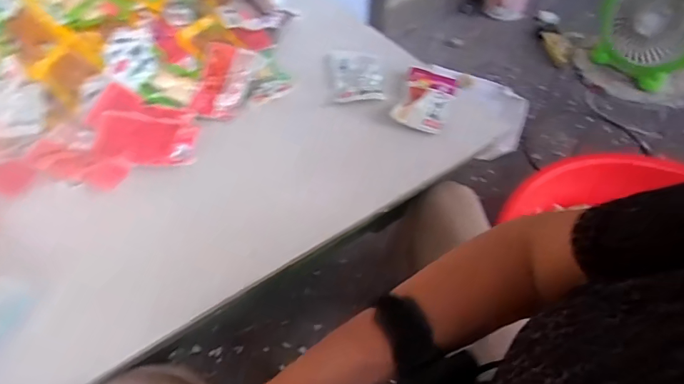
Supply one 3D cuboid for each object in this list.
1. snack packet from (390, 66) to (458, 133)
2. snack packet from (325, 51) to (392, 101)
[{"bbox_3d":[0.129,-0.146,0.695,0.080,0.013,0.128,15,51,13],"label":"snack packet"},{"bbox_3d":[0.027,-0.190,0.732,0.100,0.018,0.127,-2,49,-2],"label":"snack packet"}]

